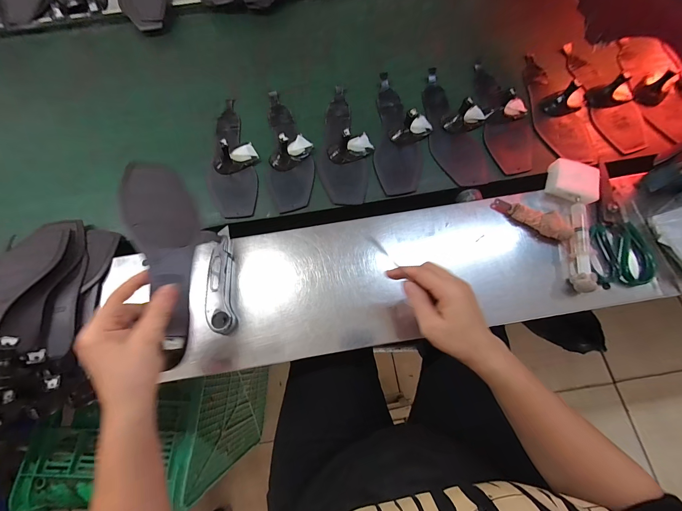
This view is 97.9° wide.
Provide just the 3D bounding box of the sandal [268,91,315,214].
[{"bbox_3d":[-0.095,-0.207,0.529,0.084,0.048,0.265,-6,71,-1],"label":"sandal"}]

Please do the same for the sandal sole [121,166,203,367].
[{"bbox_3d":[-0.205,0.000,0.362,0.078,0.016,0.245,-5,75,-47],"label":"sandal sole"}]

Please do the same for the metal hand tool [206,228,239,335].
[{"bbox_3d":[-0.179,0.031,0.440,0.037,0.019,0.166,-10,71,-2],"label":"metal hand tool"}]

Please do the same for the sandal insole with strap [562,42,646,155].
[{"bbox_3d":[0.513,-0.315,0.567,0.091,0.038,0.265,-4,71,0],"label":"sandal insole with strap"}]

